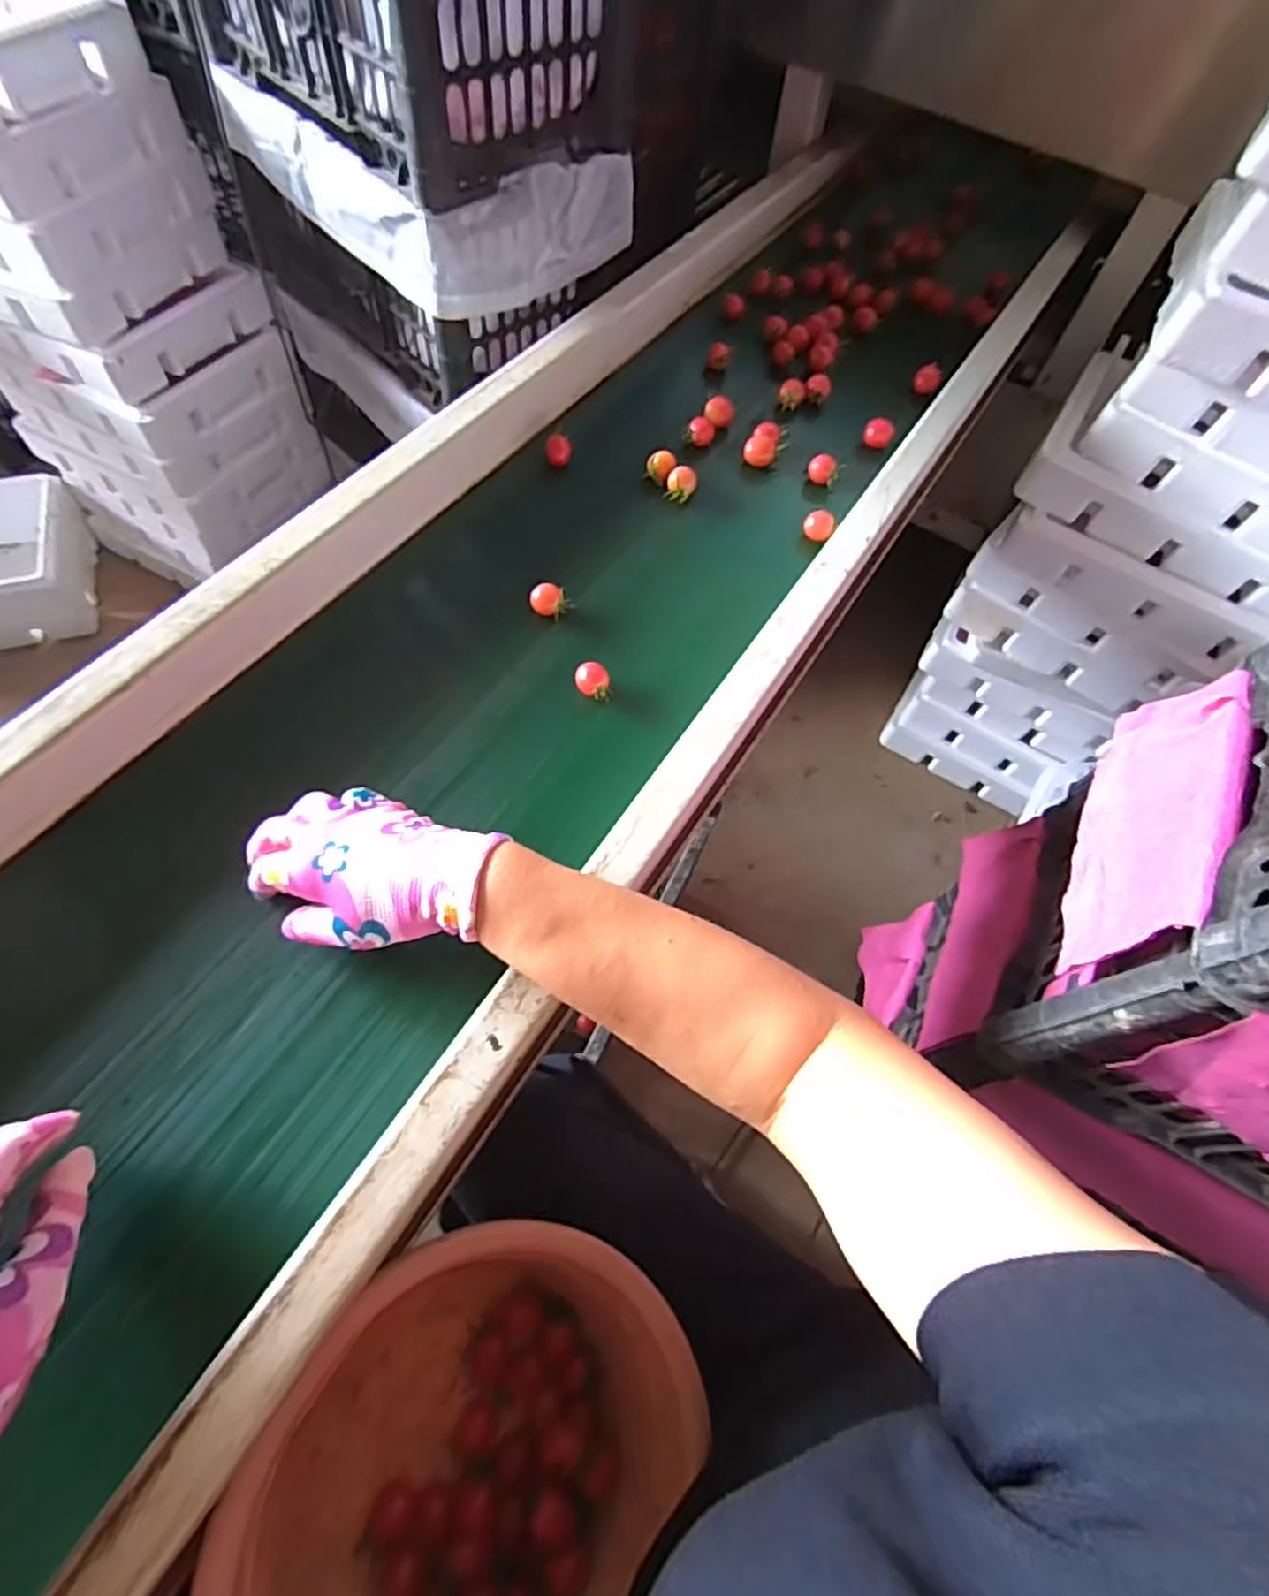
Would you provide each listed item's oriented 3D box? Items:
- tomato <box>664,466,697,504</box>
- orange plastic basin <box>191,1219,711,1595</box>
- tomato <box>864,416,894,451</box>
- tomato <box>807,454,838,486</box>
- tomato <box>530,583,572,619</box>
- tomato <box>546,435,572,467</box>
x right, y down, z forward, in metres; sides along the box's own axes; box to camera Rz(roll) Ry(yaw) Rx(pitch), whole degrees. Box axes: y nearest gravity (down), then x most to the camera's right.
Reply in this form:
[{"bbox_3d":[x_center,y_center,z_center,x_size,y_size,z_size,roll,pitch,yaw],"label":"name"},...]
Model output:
[{"bbox_3d":[0.043,-0.291,0.650,0.026,0.023,0.029,12,63,6],"label":"tomato"},{"bbox_3d":[-0.094,0.397,0.411,0.256,0.120,0.254,46,57,-2],"label":"orange plastic basin"},{"bbox_3d":[0.248,-0.368,0.711,0.029,0.025,0.028,17,63,8],"label":"tomato"},{"bbox_3d":[0.183,-0.318,0.680,0.029,0.025,0.023,17,63,8],"label":"tomato"},{"bbox_3d":[-0.068,-0.160,0.567,0.031,0.020,0.024,-10,63,-6],"label":"tomato"},{"bbox_3d":[-0.071,-0.325,0.655,0.024,0.020,0.028,-5,62,-4],"label":"tomato"}]

